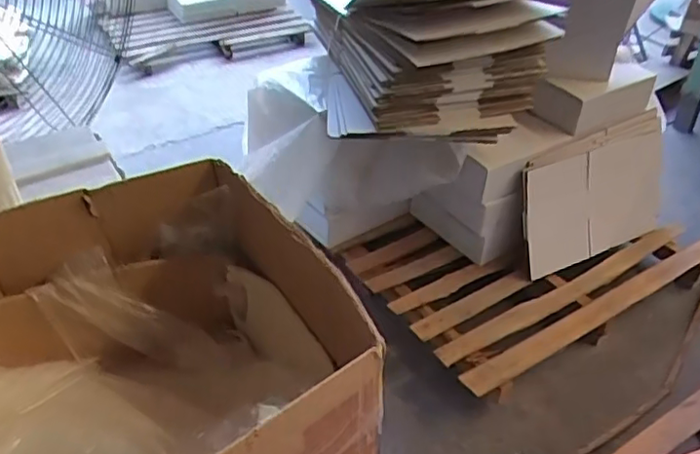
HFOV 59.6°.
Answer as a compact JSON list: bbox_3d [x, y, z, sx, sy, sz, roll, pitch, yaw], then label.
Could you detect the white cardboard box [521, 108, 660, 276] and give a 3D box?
[{"bbox_3d":[0.669,-0.094,1.637,0.483,0.338,0.037,-21,25,-17],"label":"white cardboard box"}]

